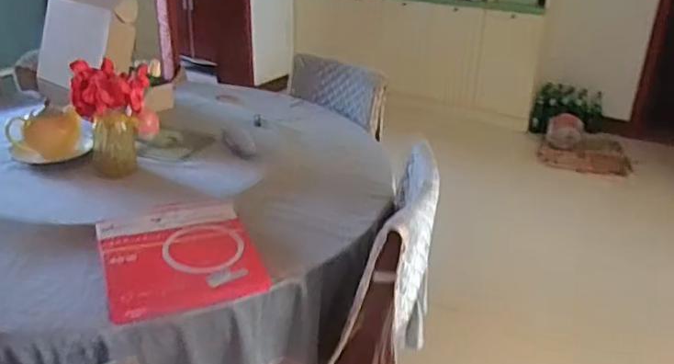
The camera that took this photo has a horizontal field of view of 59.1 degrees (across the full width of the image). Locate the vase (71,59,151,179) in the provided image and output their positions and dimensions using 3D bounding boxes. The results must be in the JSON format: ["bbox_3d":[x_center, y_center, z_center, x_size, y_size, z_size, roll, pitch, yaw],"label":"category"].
[{"bbox_3d":[-0.552,-0.143,1.492,0.174,0.297,0.152,-6,26,-15],"label":"vase"}]

